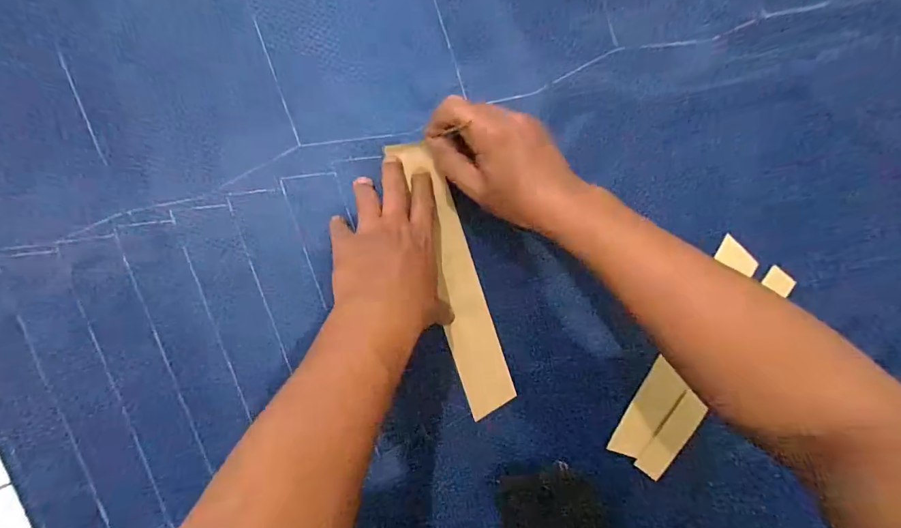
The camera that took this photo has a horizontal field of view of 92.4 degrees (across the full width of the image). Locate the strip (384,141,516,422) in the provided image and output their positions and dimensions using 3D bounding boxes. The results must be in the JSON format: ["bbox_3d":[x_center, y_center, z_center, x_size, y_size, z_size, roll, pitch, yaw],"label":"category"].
[{"bbox_3d":[0.003,0.013,0.406,0.046,0.008,0.260,-19,93,-4],"label":"strip"}]

